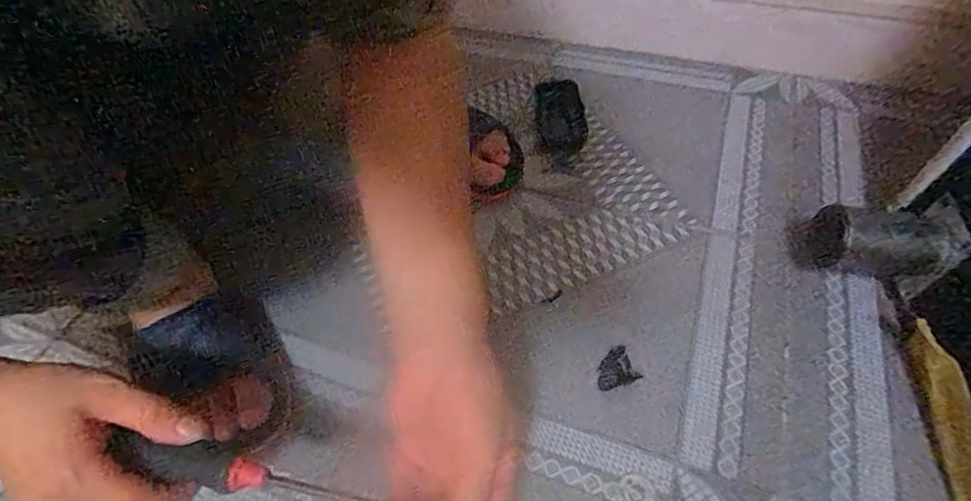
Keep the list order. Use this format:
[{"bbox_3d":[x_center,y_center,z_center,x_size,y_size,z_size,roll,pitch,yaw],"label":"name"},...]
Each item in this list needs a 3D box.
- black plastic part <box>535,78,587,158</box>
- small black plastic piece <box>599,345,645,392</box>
[{"bbox_3d":[0.088,-0.162,0.620,0.054,0.019,0.120,-6,52,-1],"label":"black plastic part"},{"bbox_3d":[0.104,0.096,0.423,0.034,0.004,0.031,-19,53,-11],"label":"small black plastic piece"}]

